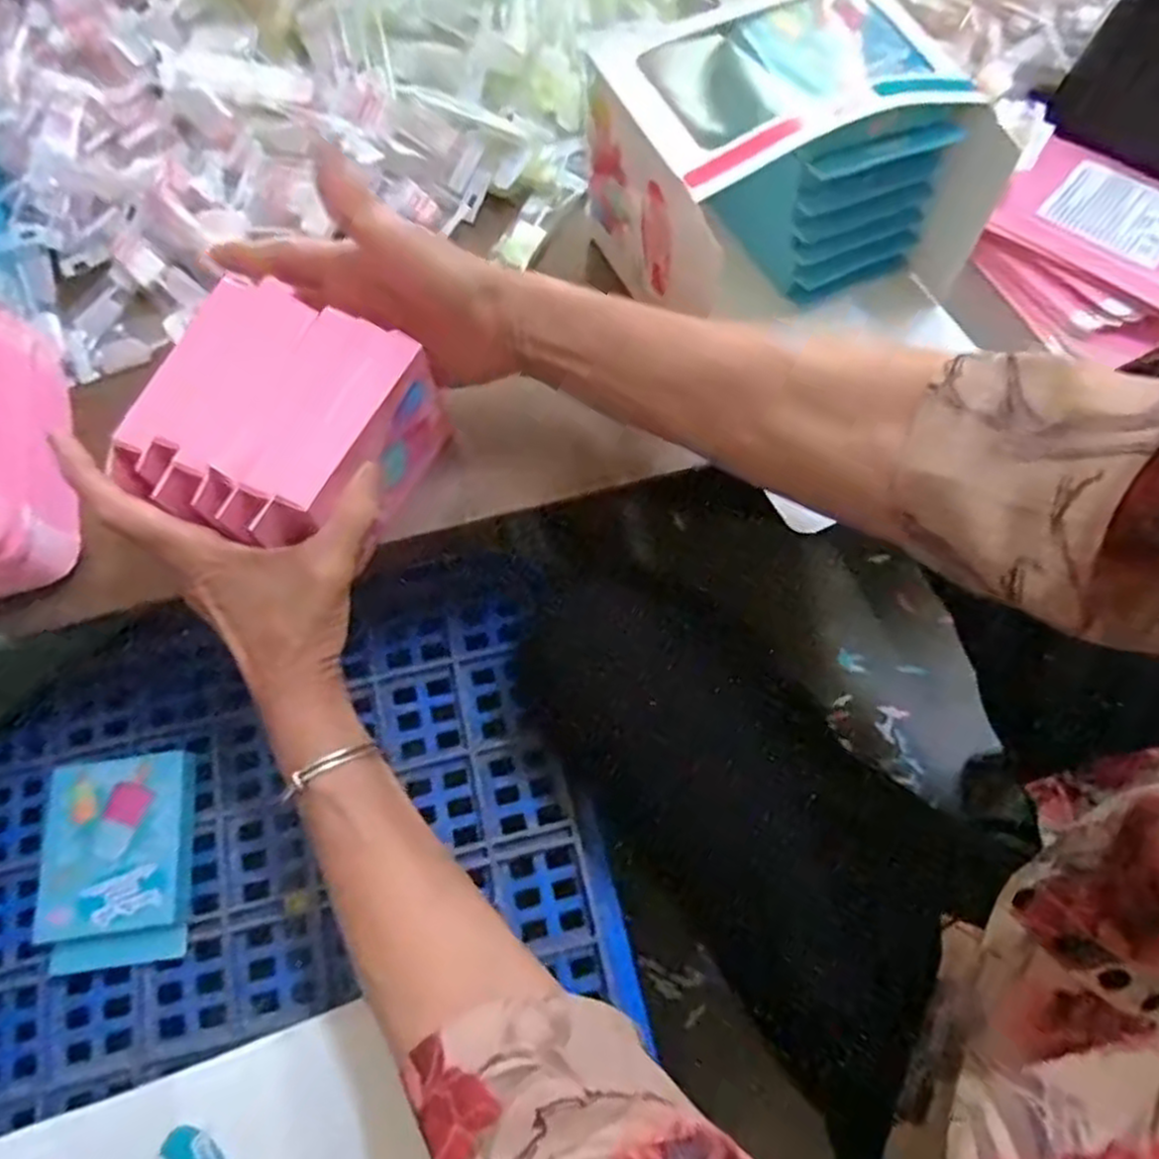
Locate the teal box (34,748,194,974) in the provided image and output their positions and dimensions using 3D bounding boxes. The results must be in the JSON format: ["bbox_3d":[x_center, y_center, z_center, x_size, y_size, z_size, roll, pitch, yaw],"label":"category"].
[{"bbox_3d":[-0.286,0.171,0.458,0.088,0.026,0.119,-7,68,-1],"label":"teal box"}]

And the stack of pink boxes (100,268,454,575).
[{"bbox_3d":[-0.150,-0.072,0.380,0.122,0.062,0.117,24,71,11],"label":"stack of pink boxes"}]

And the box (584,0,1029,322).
[{"bbox_3d":[0.109,-0.230,0.422,0.173,0.120,0.129,-24,70,-8],"label":"box"}]

